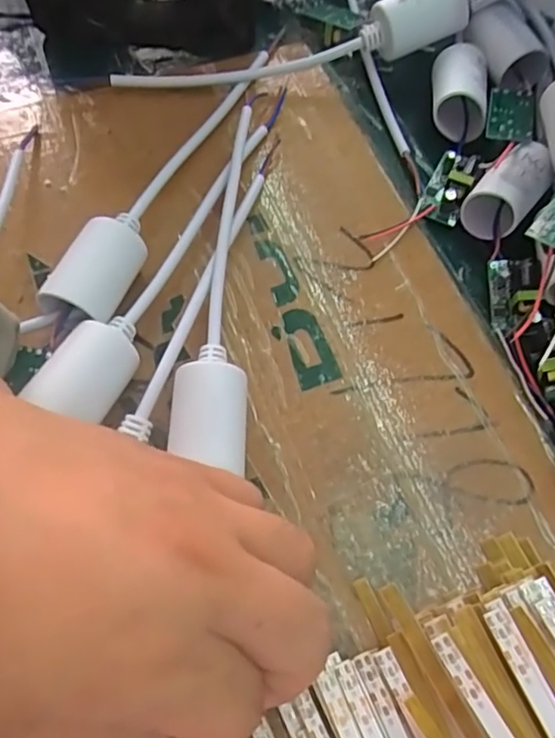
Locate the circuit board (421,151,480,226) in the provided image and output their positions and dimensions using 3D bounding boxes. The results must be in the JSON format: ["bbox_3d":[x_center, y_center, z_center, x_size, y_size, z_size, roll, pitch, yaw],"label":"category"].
[{"bbox_3d":[0.083,-0.089,0.278,0.019,0.017,0.034,22,66,7],"label":"circuit board"}]

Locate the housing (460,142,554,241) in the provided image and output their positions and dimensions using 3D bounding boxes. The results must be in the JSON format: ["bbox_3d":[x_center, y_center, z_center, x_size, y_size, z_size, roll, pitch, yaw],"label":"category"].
[{"bbox_3d":[0.108,-0.083,0.270,0.026,0.028,0.039,37,69,13],"label":"housing"}]

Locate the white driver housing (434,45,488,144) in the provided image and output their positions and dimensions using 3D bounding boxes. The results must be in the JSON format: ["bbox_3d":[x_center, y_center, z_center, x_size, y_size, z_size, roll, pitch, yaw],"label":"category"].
[{"bbox_3d":[0.093,-0.141,0.296,0.028,0.028,0.042,9,66,2],"label":"white driver housing"}]

